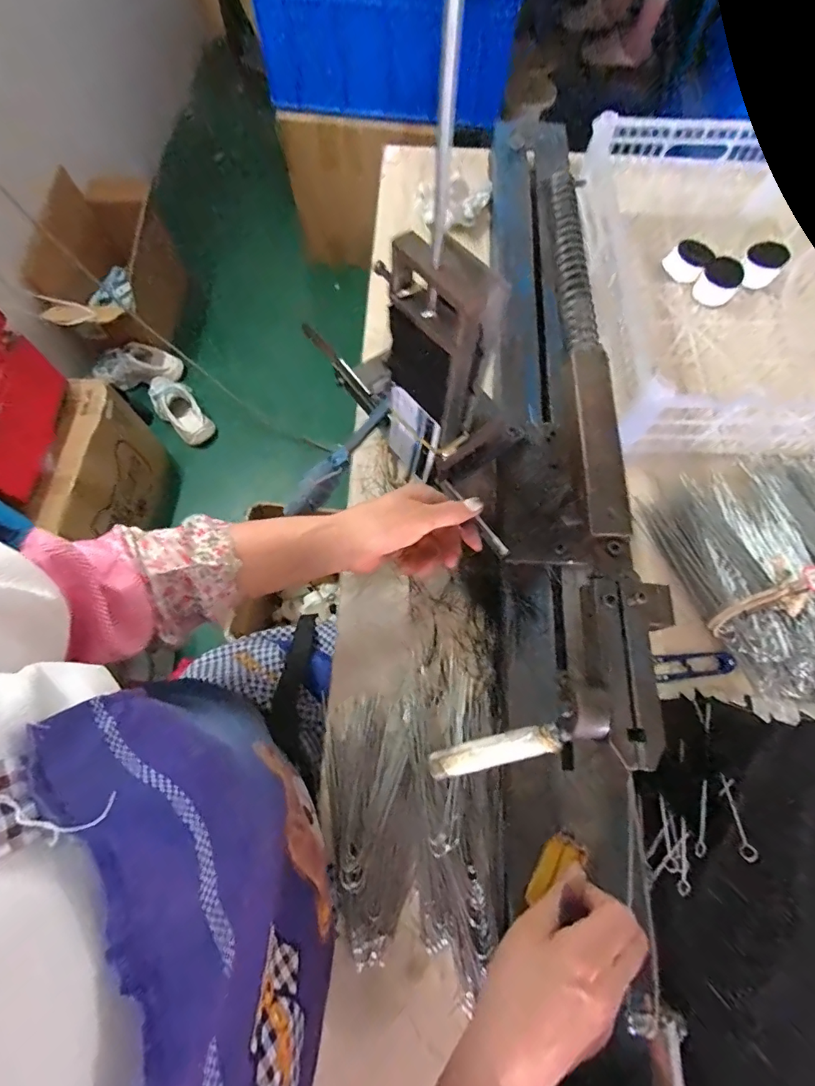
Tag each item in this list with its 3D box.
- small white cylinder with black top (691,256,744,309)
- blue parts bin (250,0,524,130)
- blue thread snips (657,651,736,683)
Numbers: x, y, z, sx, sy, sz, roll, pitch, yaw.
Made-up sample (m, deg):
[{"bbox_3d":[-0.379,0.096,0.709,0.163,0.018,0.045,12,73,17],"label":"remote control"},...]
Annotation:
[{"bbox_3d":[0.395,-0.331,0.582,0.047,0.037,0.042,37,73,11],"label":"small white cylinder with black top"},{"bbox_3d":[-0.042,-1.254,1.065,0.584,0.268,0.424,-1,70,-2],"label":"blue parts bin"},{"bbox_3d":[0.279,0.119,0.445,0.073,0.012,0.025,-4,70,-3],"label":"blue thread snips"}]

